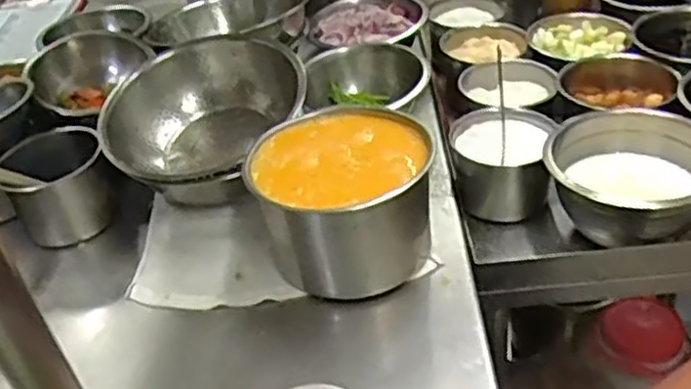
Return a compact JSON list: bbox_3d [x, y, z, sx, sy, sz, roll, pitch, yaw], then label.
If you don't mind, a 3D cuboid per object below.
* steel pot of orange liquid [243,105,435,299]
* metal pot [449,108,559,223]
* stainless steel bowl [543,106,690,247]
[{"bbox_3d":[-0.001,0.007,0.712,0.167,0.117,0.161,0,37,11],"label":"steel pot of orange liquid"},{"bbox_3d":[0.175,-0.038,0.830,0.111,0.083,0.107,-5,37,4],"label":"metal pot"},{"bbox_3d":[0.295,-0.018,0.754,0.170,0.067,0.170,-5,37,4],"label":"stainless steel bowl"}]

